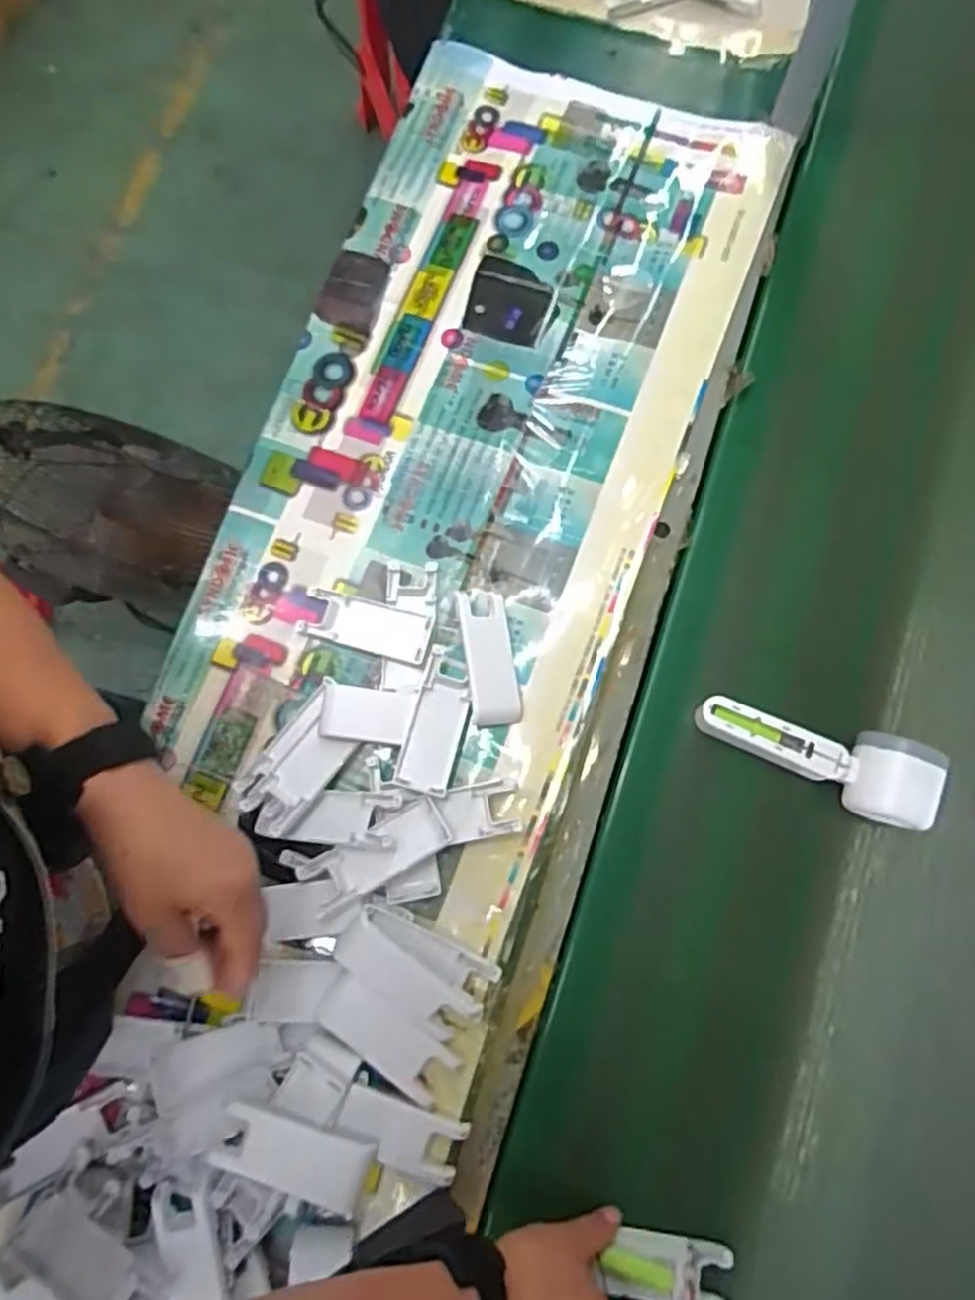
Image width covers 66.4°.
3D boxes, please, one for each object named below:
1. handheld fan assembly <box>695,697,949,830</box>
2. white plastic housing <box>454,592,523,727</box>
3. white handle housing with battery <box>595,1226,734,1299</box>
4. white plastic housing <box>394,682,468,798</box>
[{"bbox_3d":[0.228,0.075,0.535,0.163,0.061,0.060,21,80,6],"label":"handheld fan assembly"},{"bbox_3d":[0.001,0.007,0.559,0.037,0.016,0.100,-9,78,0],"label":"white plastic housing"},{"bbox_3d":[0.119,0.411,0.495,0.082,0.016,0.039,10,79,4],"label":"white handle housing with battery"},{"bbox_3d":[-0.040,0.064,0.542,0.038,0.012,0.077,13,79,4],"label":"white plastic housing"}]

